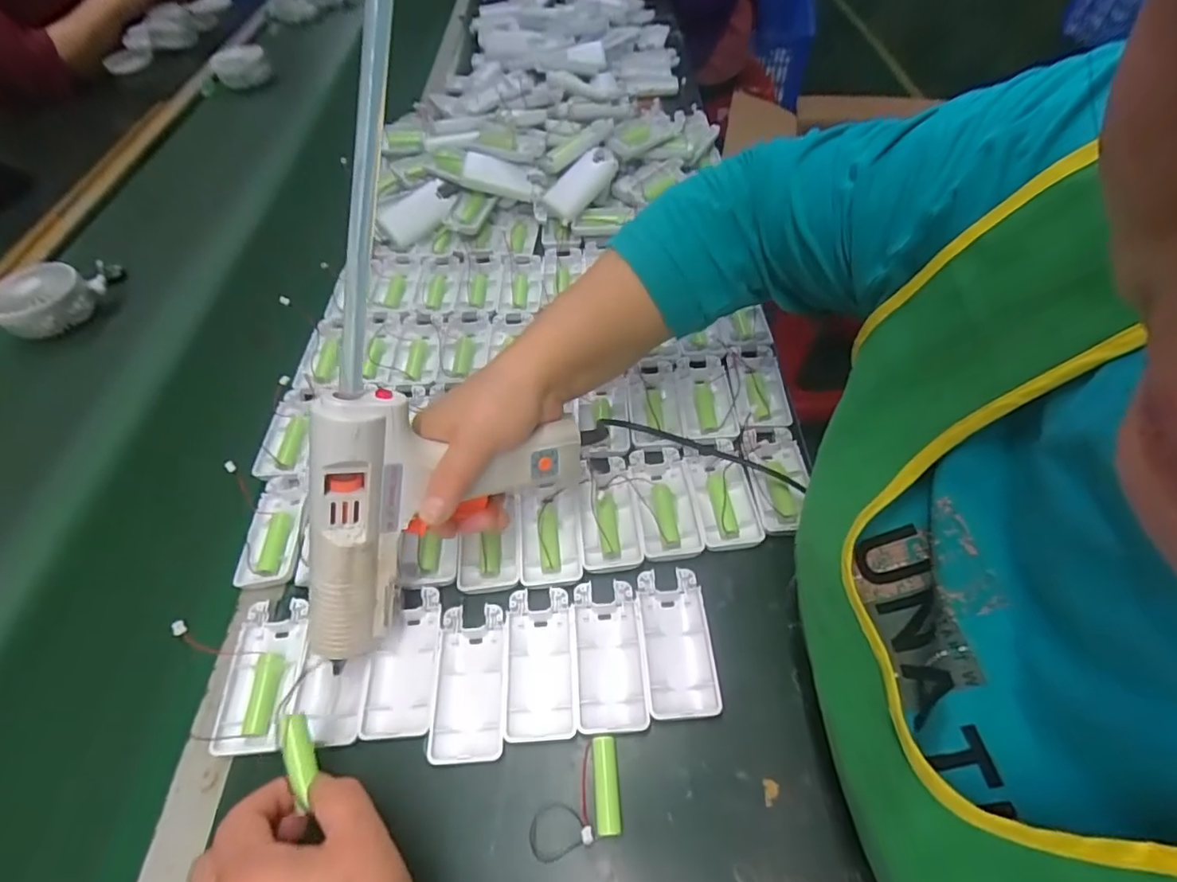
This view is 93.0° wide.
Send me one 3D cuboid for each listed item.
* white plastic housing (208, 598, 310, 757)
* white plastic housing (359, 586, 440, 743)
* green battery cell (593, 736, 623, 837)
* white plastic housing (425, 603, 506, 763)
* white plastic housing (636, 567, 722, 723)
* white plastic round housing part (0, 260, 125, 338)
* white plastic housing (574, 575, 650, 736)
[{"bbox_3d":[-0.216,0.154,0.369,0.043,0.016,0.093,-4,54,0],"label":"white plastic housing"},{"bbox_3d":[-0.124,0.147,0.374,0.045,0.011,0.092,-5,54,-1],"label":"white plastic housing"},{"bbox_3d":[0.011,0.202,0.328,0.014,0.014,0.049,-4,54,-1],"label":"green battery cell"},{"bbox_3d":[-0.077,0.156,0.363,0.045,0.012,0.093,-5,54,-1],"label":"white plastic housing"},{"bbox_3d":[0.059,0.134,0.372,0.045,0.013,0.092,-4,54,0],"label":"white plastic housing"},{"bbox_3d":[-0.596,-0.166,0.633,0.066,0.066,0.119,37,65,27],"label":"white plastic round housing part"},{"bbox_3d":[0.013,0.141,0.368,0.045,0.011,0.093,-4,54,0],"label":"white plastic housing"}]

